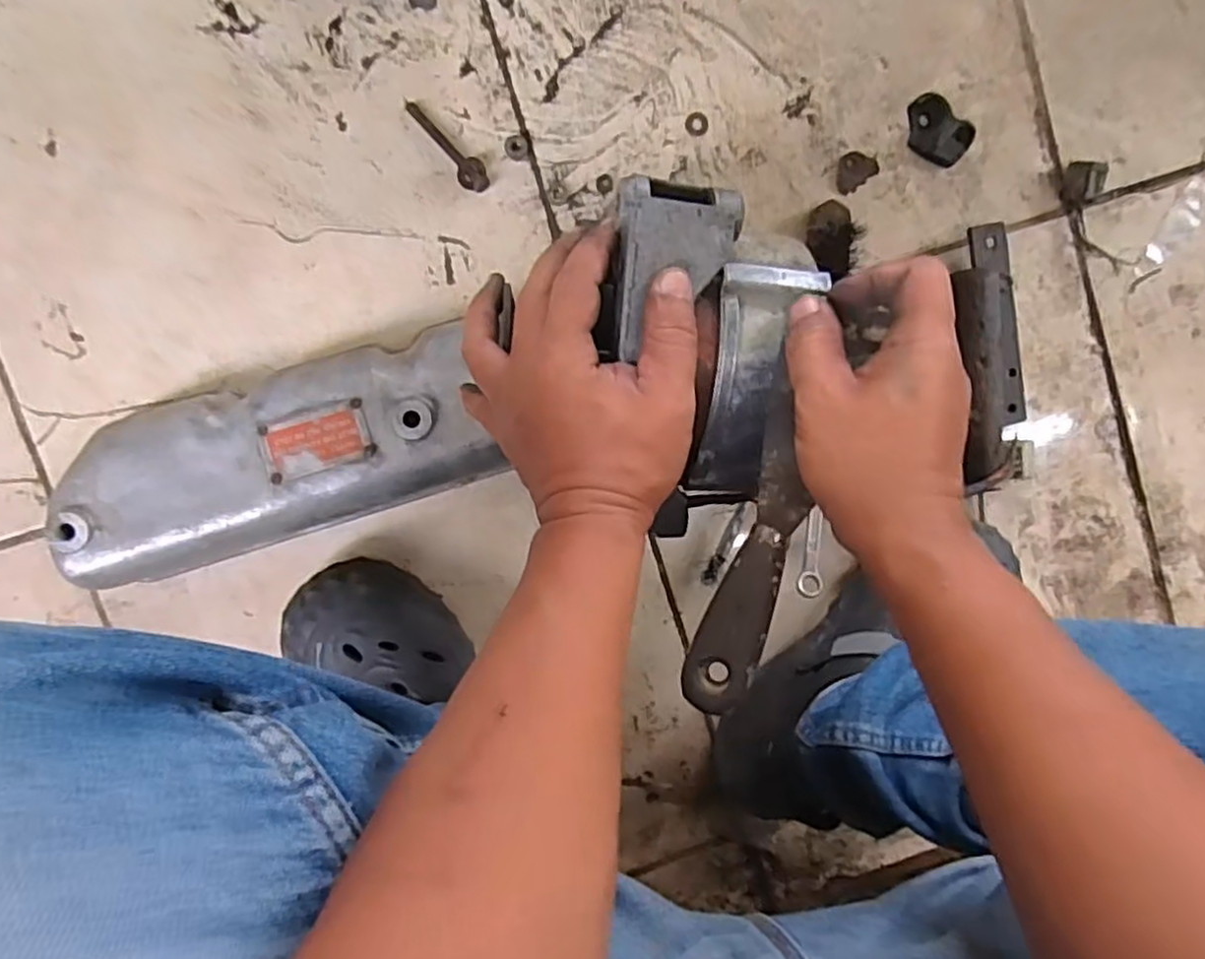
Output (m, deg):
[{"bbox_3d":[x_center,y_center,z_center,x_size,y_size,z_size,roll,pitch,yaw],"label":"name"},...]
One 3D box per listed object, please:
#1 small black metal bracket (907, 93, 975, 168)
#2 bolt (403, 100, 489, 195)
[{"bbox_3d":[0.262,-0.271,0.563,0.057,0.014,0.040,34,92,-8],"label":"small black metal bracket"},{"bbox_3d":[-0.110,-0.243,0.522,0.021,0.010,0.078,-38,98,0],"label":"bolt"}]

